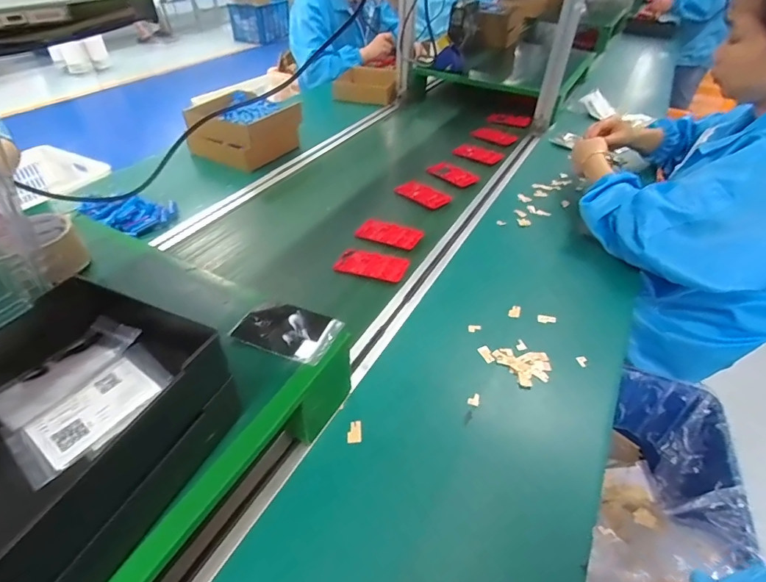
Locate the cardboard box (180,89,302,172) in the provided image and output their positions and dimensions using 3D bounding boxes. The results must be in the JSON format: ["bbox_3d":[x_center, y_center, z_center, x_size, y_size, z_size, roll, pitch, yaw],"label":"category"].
[{"bbox_3d":[-0.337,-0.399,1.041,0.206,0.113,0.192,17,44,16],"label":"cardboard box"}]

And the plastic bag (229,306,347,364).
[{"bbox_3d":[-0.106,0.043,0.483,0.106,0.008,0.072,16,43,15],"label":"plastic bag"}]

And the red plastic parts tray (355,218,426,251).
[{"bbox_3d":[0.011,-0.112,0.815,0.127,0.011,0.067,17,44,16],"label":"red plastic parts tray"}]

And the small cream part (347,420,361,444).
[{"bbox_3d":[-0.034,0.169,0.514,0.016,0.006,0.027,-1,42,-4],"label":"small cream part"}]

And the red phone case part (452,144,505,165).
[{"bbox_3d":[0.247,-0.354,1.109,0.120,0.011,0.070,20,45,19],"label":"red phone case part"}]

